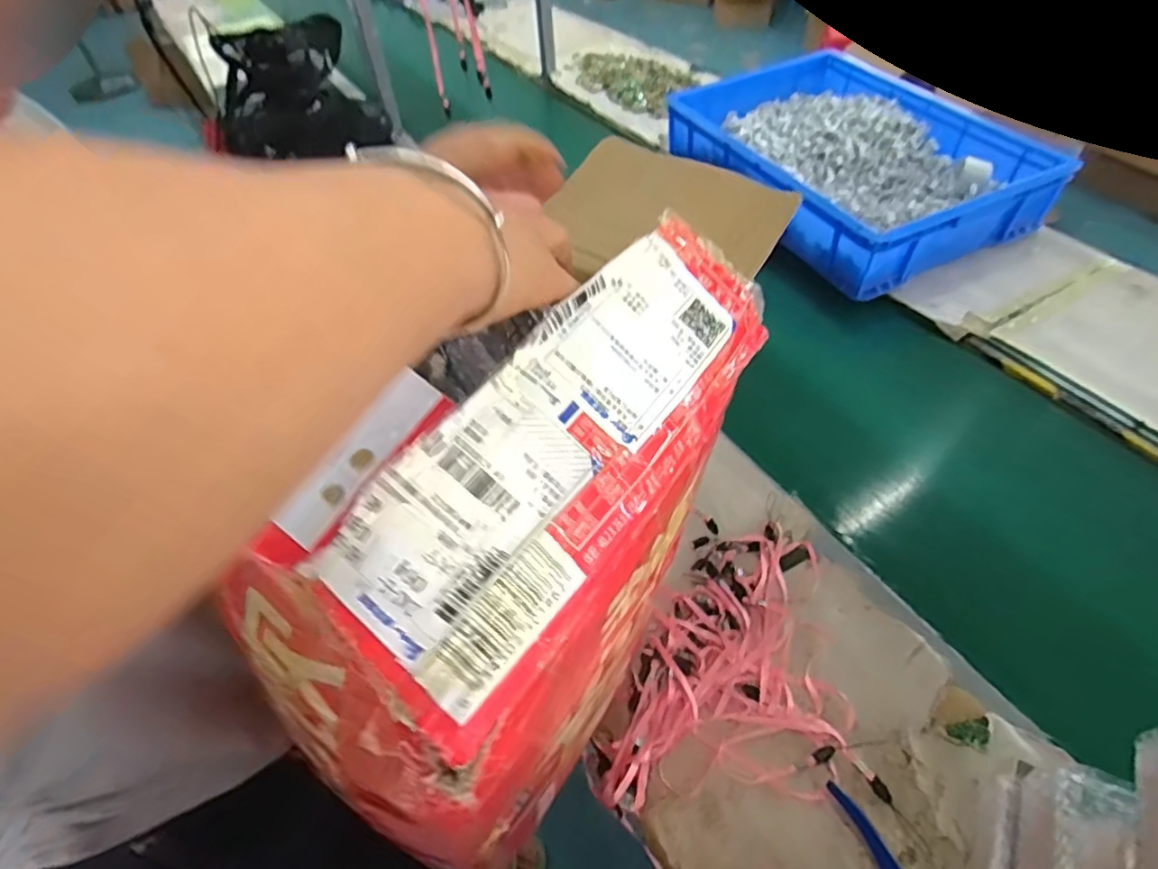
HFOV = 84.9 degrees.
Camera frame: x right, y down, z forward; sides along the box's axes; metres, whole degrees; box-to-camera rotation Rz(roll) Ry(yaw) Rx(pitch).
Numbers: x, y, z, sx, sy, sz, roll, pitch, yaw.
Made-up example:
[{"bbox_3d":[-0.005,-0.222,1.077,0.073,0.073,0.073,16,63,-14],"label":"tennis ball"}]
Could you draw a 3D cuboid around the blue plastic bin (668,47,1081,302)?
[{"bbox_3d":[0.520,-0.532,1.218,0.485,0.129,0.639,-22,50,-13],"label":"blue plastic bin"}]

